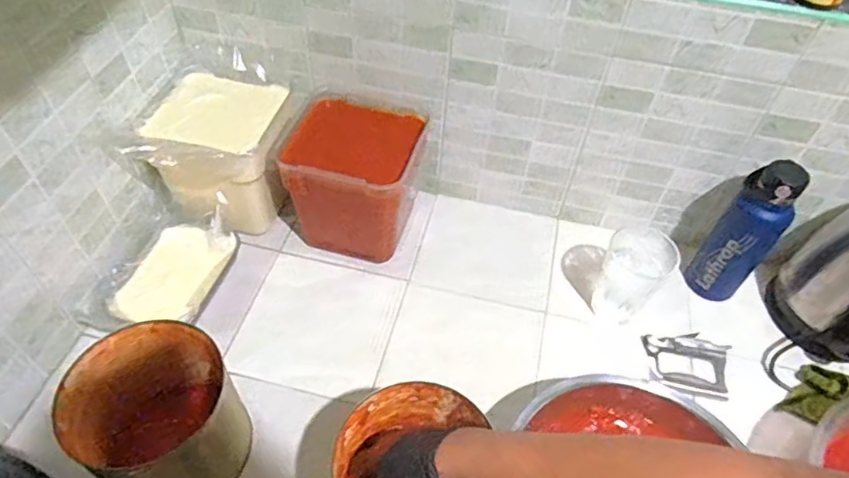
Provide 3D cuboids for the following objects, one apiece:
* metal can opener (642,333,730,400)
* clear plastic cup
[{"bbox_3d":[0.358,0.169,0.767,0.120,0.029,0.081,10,51,5],"label":"metal can opener"},{"bbox_3d":[0.284,0.051,0.794,0.085,0.114,0.084,2,50,-2],"label":"clear plastic cup"}]

